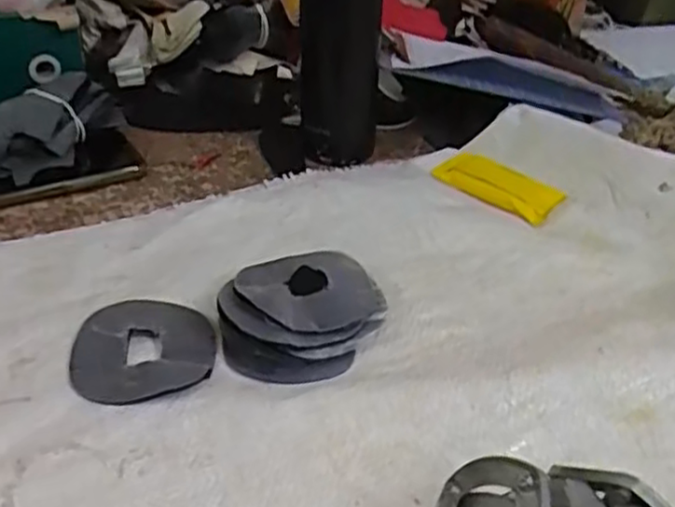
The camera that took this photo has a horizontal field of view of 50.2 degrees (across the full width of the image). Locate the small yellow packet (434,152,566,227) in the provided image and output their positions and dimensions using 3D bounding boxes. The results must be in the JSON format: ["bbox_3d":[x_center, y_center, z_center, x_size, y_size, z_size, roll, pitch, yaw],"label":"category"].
[{"bbox_3d":[0.127,-0.056,0.574,0.100,0.006,0.054,30,43,32],"label":"small yellow packet"}]

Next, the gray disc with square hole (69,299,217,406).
[{"bbox_3d":[-0.108,0.053,0.404,0.075,0.005,0.080,-1,35,-5],"label":"gray disc with square hole"}]

